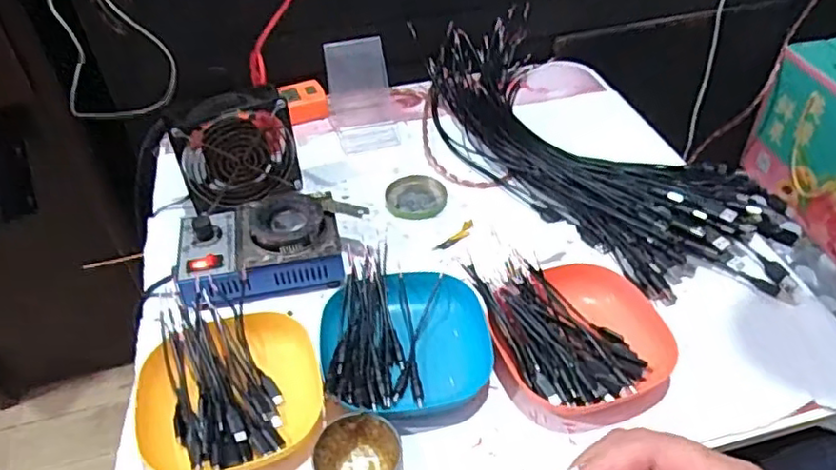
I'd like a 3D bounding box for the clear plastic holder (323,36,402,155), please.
[{"bbox_3d":[-0.069,-0.177,0.789,0.077,0.092,0.104,-9,45,-7],"label":"clear plastic holder"}]

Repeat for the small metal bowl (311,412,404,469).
[{"bbox_3d":[-0.043,0.165,0.463,0.062,0.022,0.067,-1,44,1],"label":"small metal bowl"}]

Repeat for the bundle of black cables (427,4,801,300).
[{"bbox_3d":[0.188,-0.108,0.724,0.218,0.053,0.505,-28,50,-24],"label":"bundle of black cables"}]

